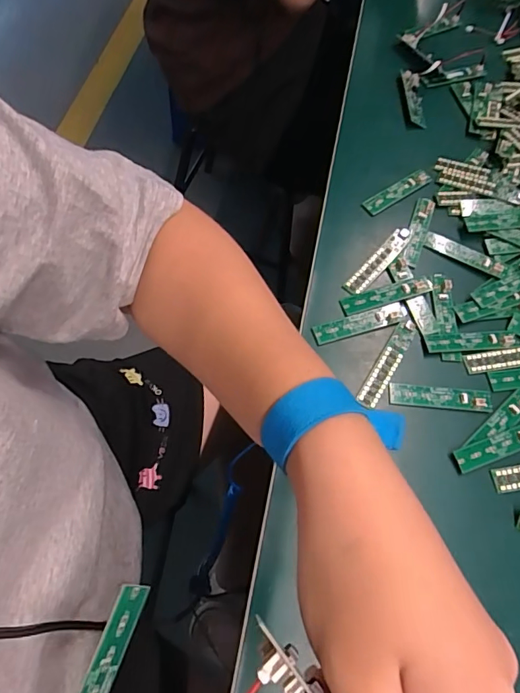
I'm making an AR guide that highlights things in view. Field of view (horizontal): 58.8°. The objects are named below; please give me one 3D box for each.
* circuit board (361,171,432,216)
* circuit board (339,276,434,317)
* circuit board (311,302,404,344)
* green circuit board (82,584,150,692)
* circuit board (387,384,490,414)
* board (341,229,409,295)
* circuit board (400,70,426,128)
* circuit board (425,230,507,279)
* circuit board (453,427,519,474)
[{"bbox_3d":[0.137,-0.154,0.460,0.082,0.007,0.017,-32,71,-16],"label":"circuit board"},{"bbox_3d":[0.113,-0.045,0.407,0.087,0.004,0.017,-14,67,-9],"label":"circuit board"},{"bbox_3d":[0.087,-0.019,0.397,0.084,0.004,0.016,-16,67,-10],"label":"circuit board"},{"bbox_3d":[-0.069,0.148,0.199,0.015,0.009,0.082,36,65,-36],"label":"green circuit board"},{"bbox_3d":[0.148,0.041,0.373,0.084,0.010,0.019,4,65,-2],"label":"circuit board"},{"bbox_3d":[0.110,-0.079,0.423,0.017,0.007,0.088,40,70,14],"label":"board"},{"bbox_3d":[0.174,-0.280,0.519,0.018,0.007,0.090,1,66,-2],"label":"circuit board"},{"bbox_3d":[0.193,-0.087,0.435,0.077,0.004,0.019,27,72,13],"label":"circuit board"},{"bbox_3d":[0.189,0.078,0.360,0.080,0.005,0.017,-17,68,-10],"label":"circuit board"}]

